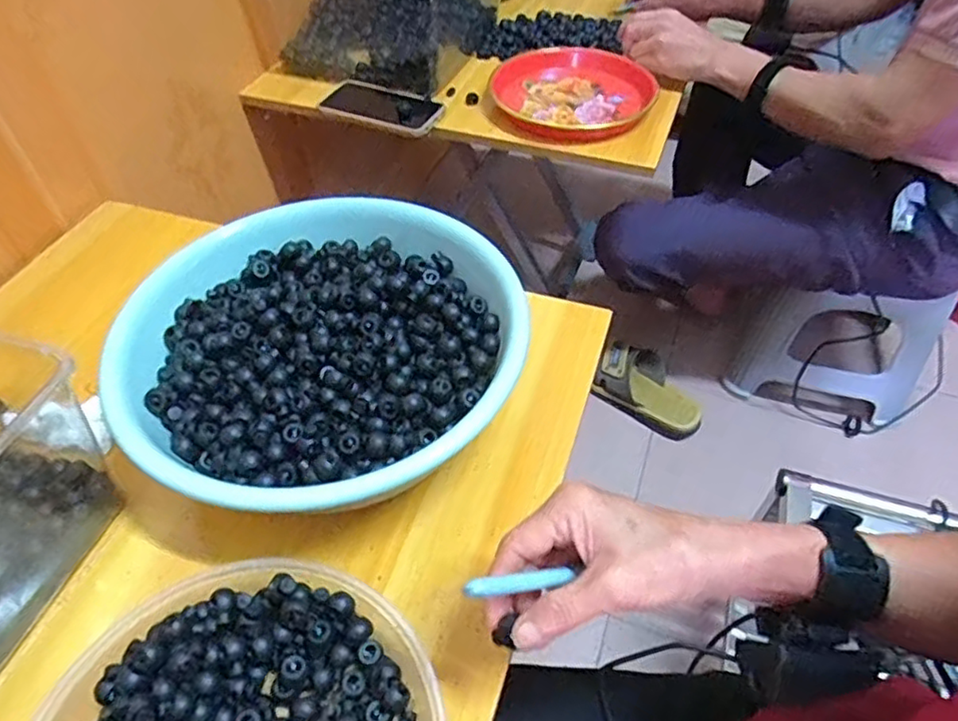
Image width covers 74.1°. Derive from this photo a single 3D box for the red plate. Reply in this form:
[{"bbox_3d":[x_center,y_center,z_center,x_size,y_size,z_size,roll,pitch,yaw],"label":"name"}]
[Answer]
[{"bbox_3d":[0.127,-0.356,0.849,0.219,0.037,0.199,-3,49,-2],"label":"red plate"}]

